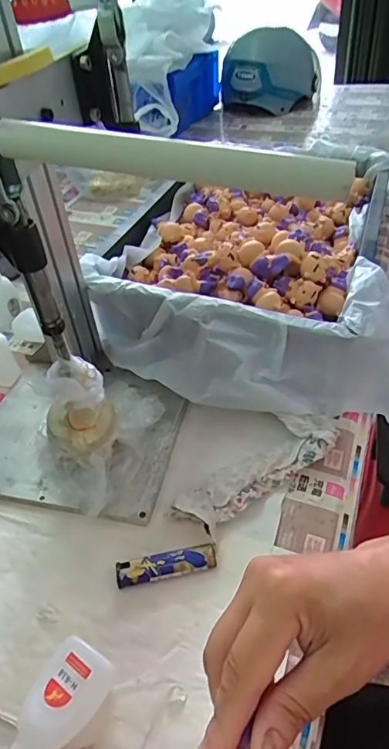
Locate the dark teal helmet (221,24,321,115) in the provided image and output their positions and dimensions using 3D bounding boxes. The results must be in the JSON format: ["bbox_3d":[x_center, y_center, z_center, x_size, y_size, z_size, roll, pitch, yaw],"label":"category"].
[{"bbox_3d":[0.191,-0.741,1.176,0.243,0.177,0.179,-1,44,5],"label":"dark teal helmet"}]

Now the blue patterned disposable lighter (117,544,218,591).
[{"bbox_3d":[-0.023,0.156,0.393,0.080,0.010,0.020,-9,45,-7],"label":"blue patterned disposable lighter"}]

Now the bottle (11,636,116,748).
[{"bbox_3d":[-0.095,0.227,0.311,0.042,0.028,0.099,23,50,23],"label":"bottle"}]

